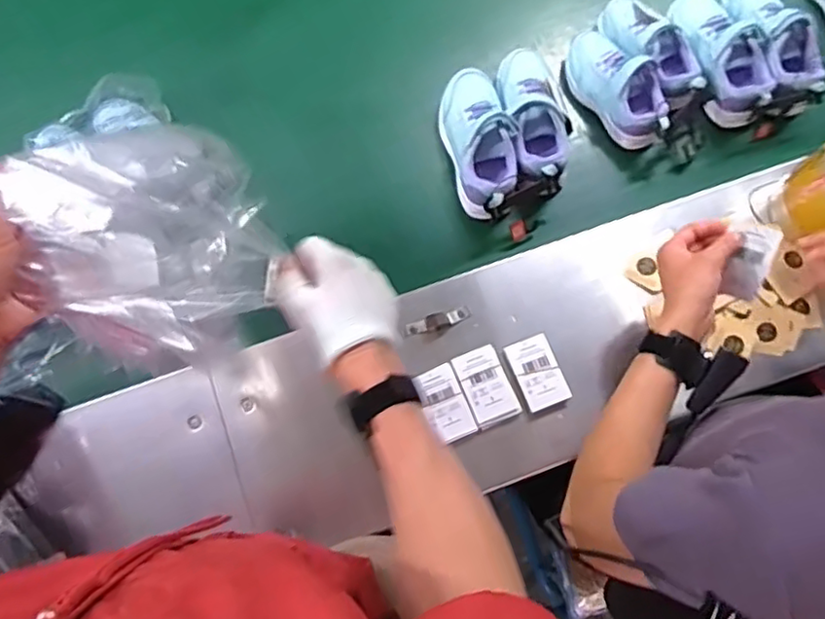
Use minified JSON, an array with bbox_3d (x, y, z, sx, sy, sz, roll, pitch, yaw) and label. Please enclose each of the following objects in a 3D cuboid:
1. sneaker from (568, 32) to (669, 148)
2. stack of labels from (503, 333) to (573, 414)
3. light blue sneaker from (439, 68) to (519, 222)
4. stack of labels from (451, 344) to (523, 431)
[{"bbox_3d":[0.269,-0.292,0.831,0.080,0.069,0.165,-39,81,-9],"label":"sneaker"},{"bbox_3d":[0.145,0.073,0.746,0.053,0.007,0.081,-21,78,-6],"label":"stack of labels"},{"bbox_3d":[0.083,-0.211,0.813,0.078,0.066,0.190,-17,78,-5],"label":"light blue sneaker"},{"bbox_3d":[0.084,0.088,0.741,0.053,0.010,0.086,-21,78,-6],"label":"stack of labels"}]

